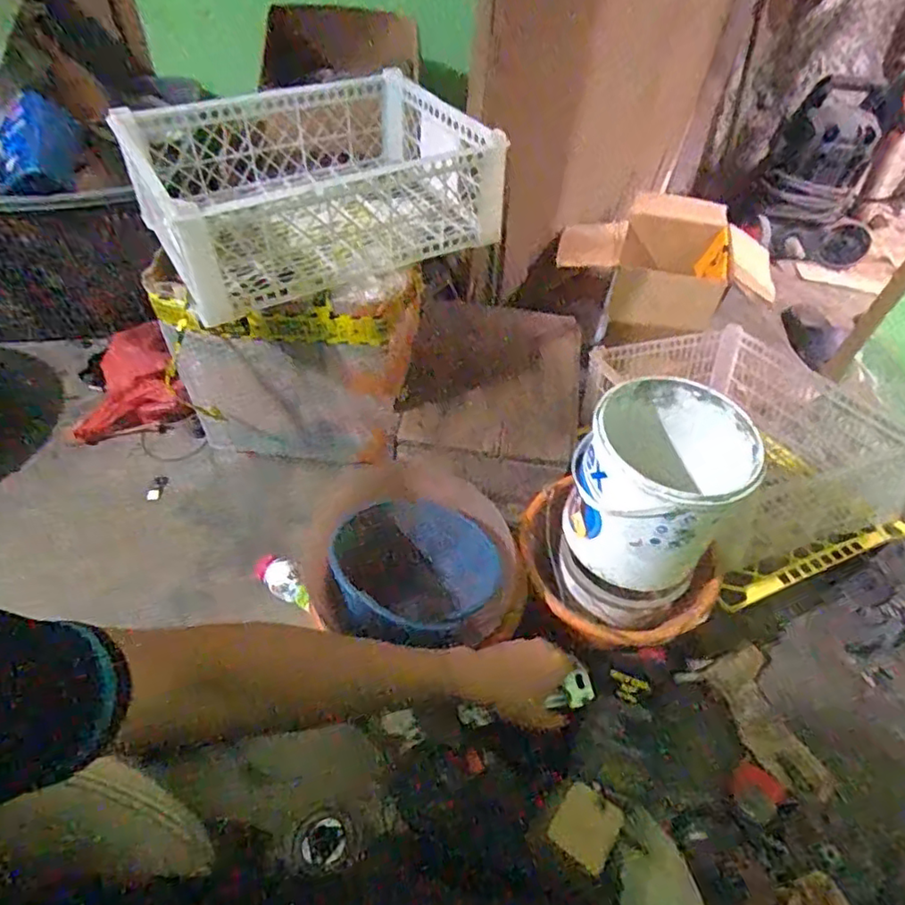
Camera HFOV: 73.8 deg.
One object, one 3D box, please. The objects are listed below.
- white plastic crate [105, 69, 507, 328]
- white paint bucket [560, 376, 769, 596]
[{"bbox_3d":[-0.190,-0.380,0.831,0.435,0.135,0.323,-25,57,-23],"label":"white plastic crate"},{"bbox_3d":[0.236,0.042,0.723,0.177,0.196,0.178,27,53,16],"label":"white paint bucket"}]

